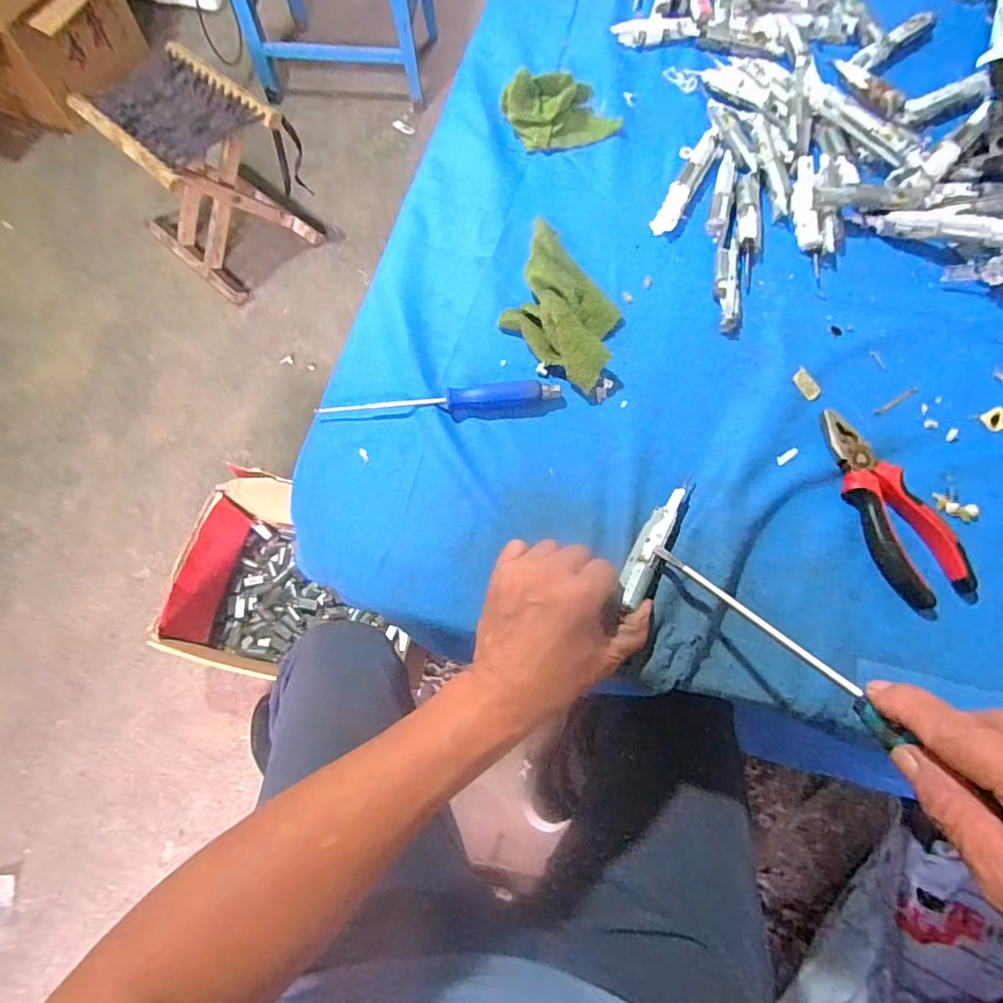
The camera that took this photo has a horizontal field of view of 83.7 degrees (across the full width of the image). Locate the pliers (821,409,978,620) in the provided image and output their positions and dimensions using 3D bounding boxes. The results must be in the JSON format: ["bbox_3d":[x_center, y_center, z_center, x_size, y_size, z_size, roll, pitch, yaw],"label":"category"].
[{"bbox_3d":[0.287,0.003,0.415,0.052,0.017,0.161,-20,70,-9],"label":"pliers"}]

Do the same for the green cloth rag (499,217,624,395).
[{"bbox_3d":[0.055,-0.171,0.475,0.093,0.038,0.149,17,69,5],"label":"green cloth rag"}]

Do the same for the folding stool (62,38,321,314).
[{"bbox_3d":[-0.629,-0.699,1.211,0.315,0.312,0.292,38,75,13],"label":"folding stool"}]

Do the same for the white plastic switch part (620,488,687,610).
[{"bbox_3d":[0.106,0.029,0.396,0.019,0.009,0.100,28,65,10],"label":"white plastic switch part"}]

